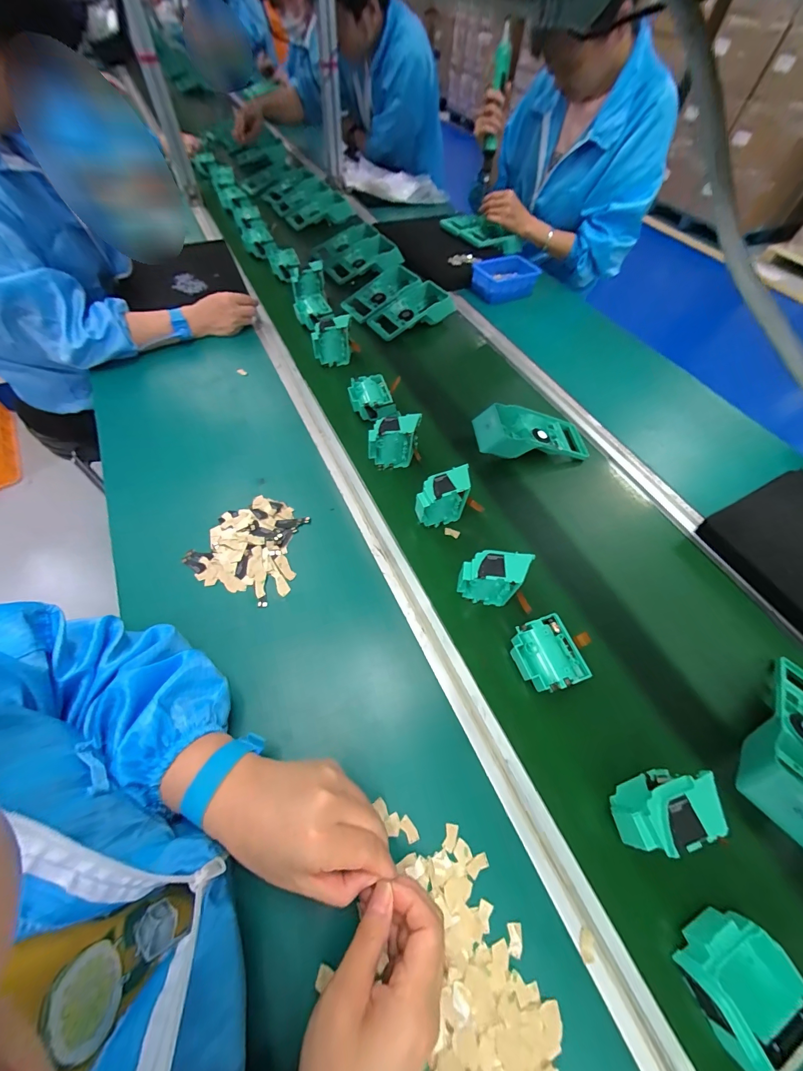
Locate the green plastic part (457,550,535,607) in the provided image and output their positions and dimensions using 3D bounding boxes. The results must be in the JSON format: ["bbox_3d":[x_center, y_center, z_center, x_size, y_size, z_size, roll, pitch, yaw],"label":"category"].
[{"bbox_3d":[0.110,0.053,0.439,0.079,0.076,0.038,7,57,5],"label":"green plastic part"}]

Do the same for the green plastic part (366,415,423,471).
[{"bbox_3d":[-0.011,-0.140,0.548,0.077,0.072,0.035,-6,56,-3],"label":"green plastic part"}]

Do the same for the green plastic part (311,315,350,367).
[{"bbox_3d":[-0.129,-0.355,0.681,0.071,0.091,0.035,-11,57,-6],"label":"green plastic part"}]

